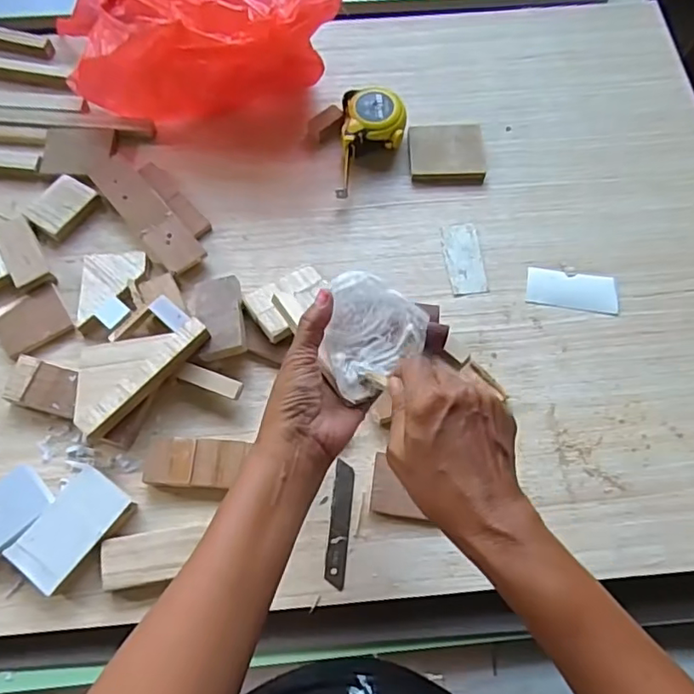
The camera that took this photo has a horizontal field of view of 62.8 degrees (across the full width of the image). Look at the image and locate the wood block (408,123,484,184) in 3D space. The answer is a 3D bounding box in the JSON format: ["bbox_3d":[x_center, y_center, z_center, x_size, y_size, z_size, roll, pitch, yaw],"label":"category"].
[{"bbox_3d":[0.110,-0.215,0.628,0.081,0.015,0.067,1,68,-1],"label":"wood block"}]

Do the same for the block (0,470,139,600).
[{"bbox_3d":[-0.228,0.151,0.469,0.054,0.015,0.091,34,72,11],"label":"block"}]

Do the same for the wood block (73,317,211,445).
[{"bbox_3d":[-0.195,0.015,0.515,0.067,0.027,0.132,40,73,13],"label":"wood block"}]

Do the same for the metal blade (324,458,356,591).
[{"bbox_3d":[-0.006,0.151,0.488,0.018,0.004,0.103,5,68,1],"label":"metal blade"}]

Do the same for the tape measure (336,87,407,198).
[{"bbox_3d":[0.027,-0.221,0.617,0.068,0.038,0.125,4,68,0],"label":"tape measure"}]

